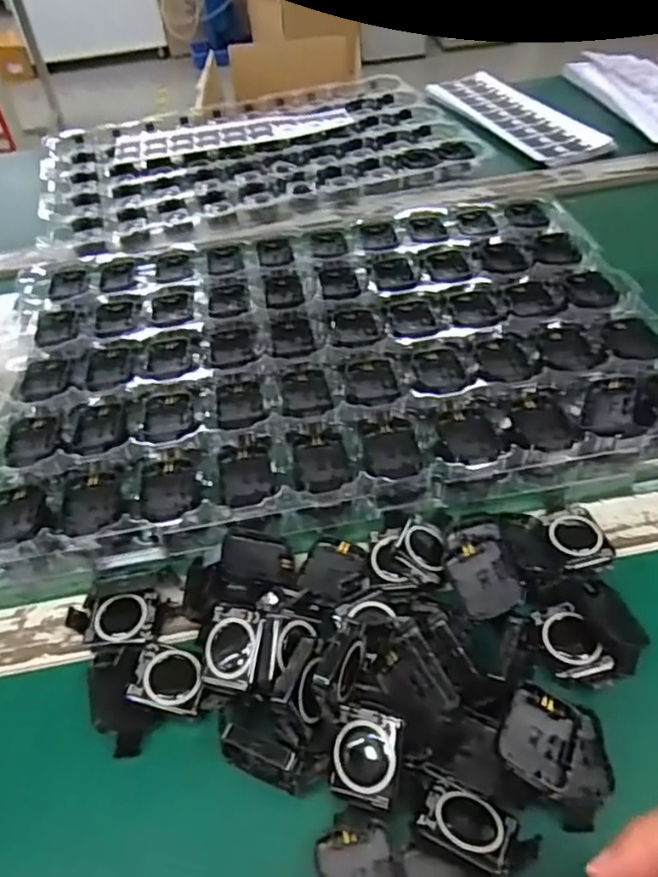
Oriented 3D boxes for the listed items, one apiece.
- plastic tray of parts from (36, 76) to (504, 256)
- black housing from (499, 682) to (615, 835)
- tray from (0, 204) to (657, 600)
[{"bbox_3d":[-0.094,-0.350,0.784,0.490,0.024,0.318,-16,46,-9],"label":"plastic tray of parts"},{"bbox_3d":[0.101,0.137,0.281,0.048,0.012,0.043,29,50,11],"label":"black housing"},{"bbox_3d":[-0.006,-0.068,0.484,0.475,0.025,0.338,-9,46,-3],"label":"tray"}]

